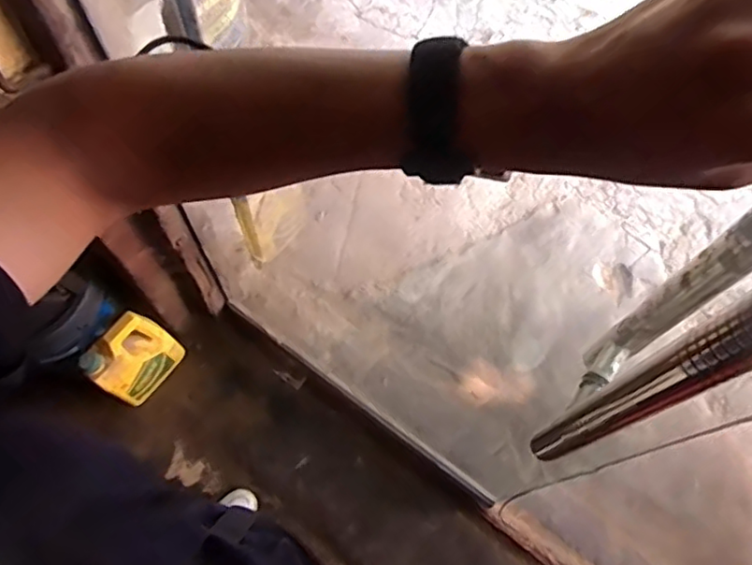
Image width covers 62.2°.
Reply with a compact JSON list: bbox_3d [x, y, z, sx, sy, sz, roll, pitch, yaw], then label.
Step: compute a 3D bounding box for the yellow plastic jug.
[{"bbox_3d":[-0.587,0.189,1.530,0.111,0.221,0.192,37,70,13],"label":"yellow plastic jug"}]

